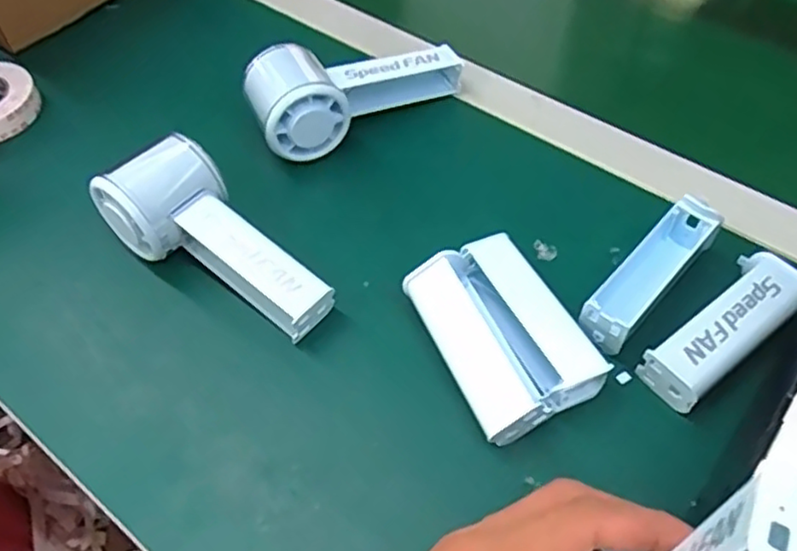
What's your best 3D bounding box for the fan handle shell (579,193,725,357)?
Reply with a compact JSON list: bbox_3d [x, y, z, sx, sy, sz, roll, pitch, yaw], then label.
[{"bbox_3d":[0.141,-0.001,0.379,0.026,0.031,0.102,37,63,25],"label":"fan handle shell"}]

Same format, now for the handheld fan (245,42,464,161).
[{"bbox_3d":[-0.025,-0.131,0.463,0.150,0.058,0.062,-18,56,-11],"label":"handheld fan"}]

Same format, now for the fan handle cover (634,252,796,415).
[{"bbox_3d":[0.175,0.028,0.360,0.104,0.020,0.037,-32,59,-20],"label":"fan handle cover"}]

